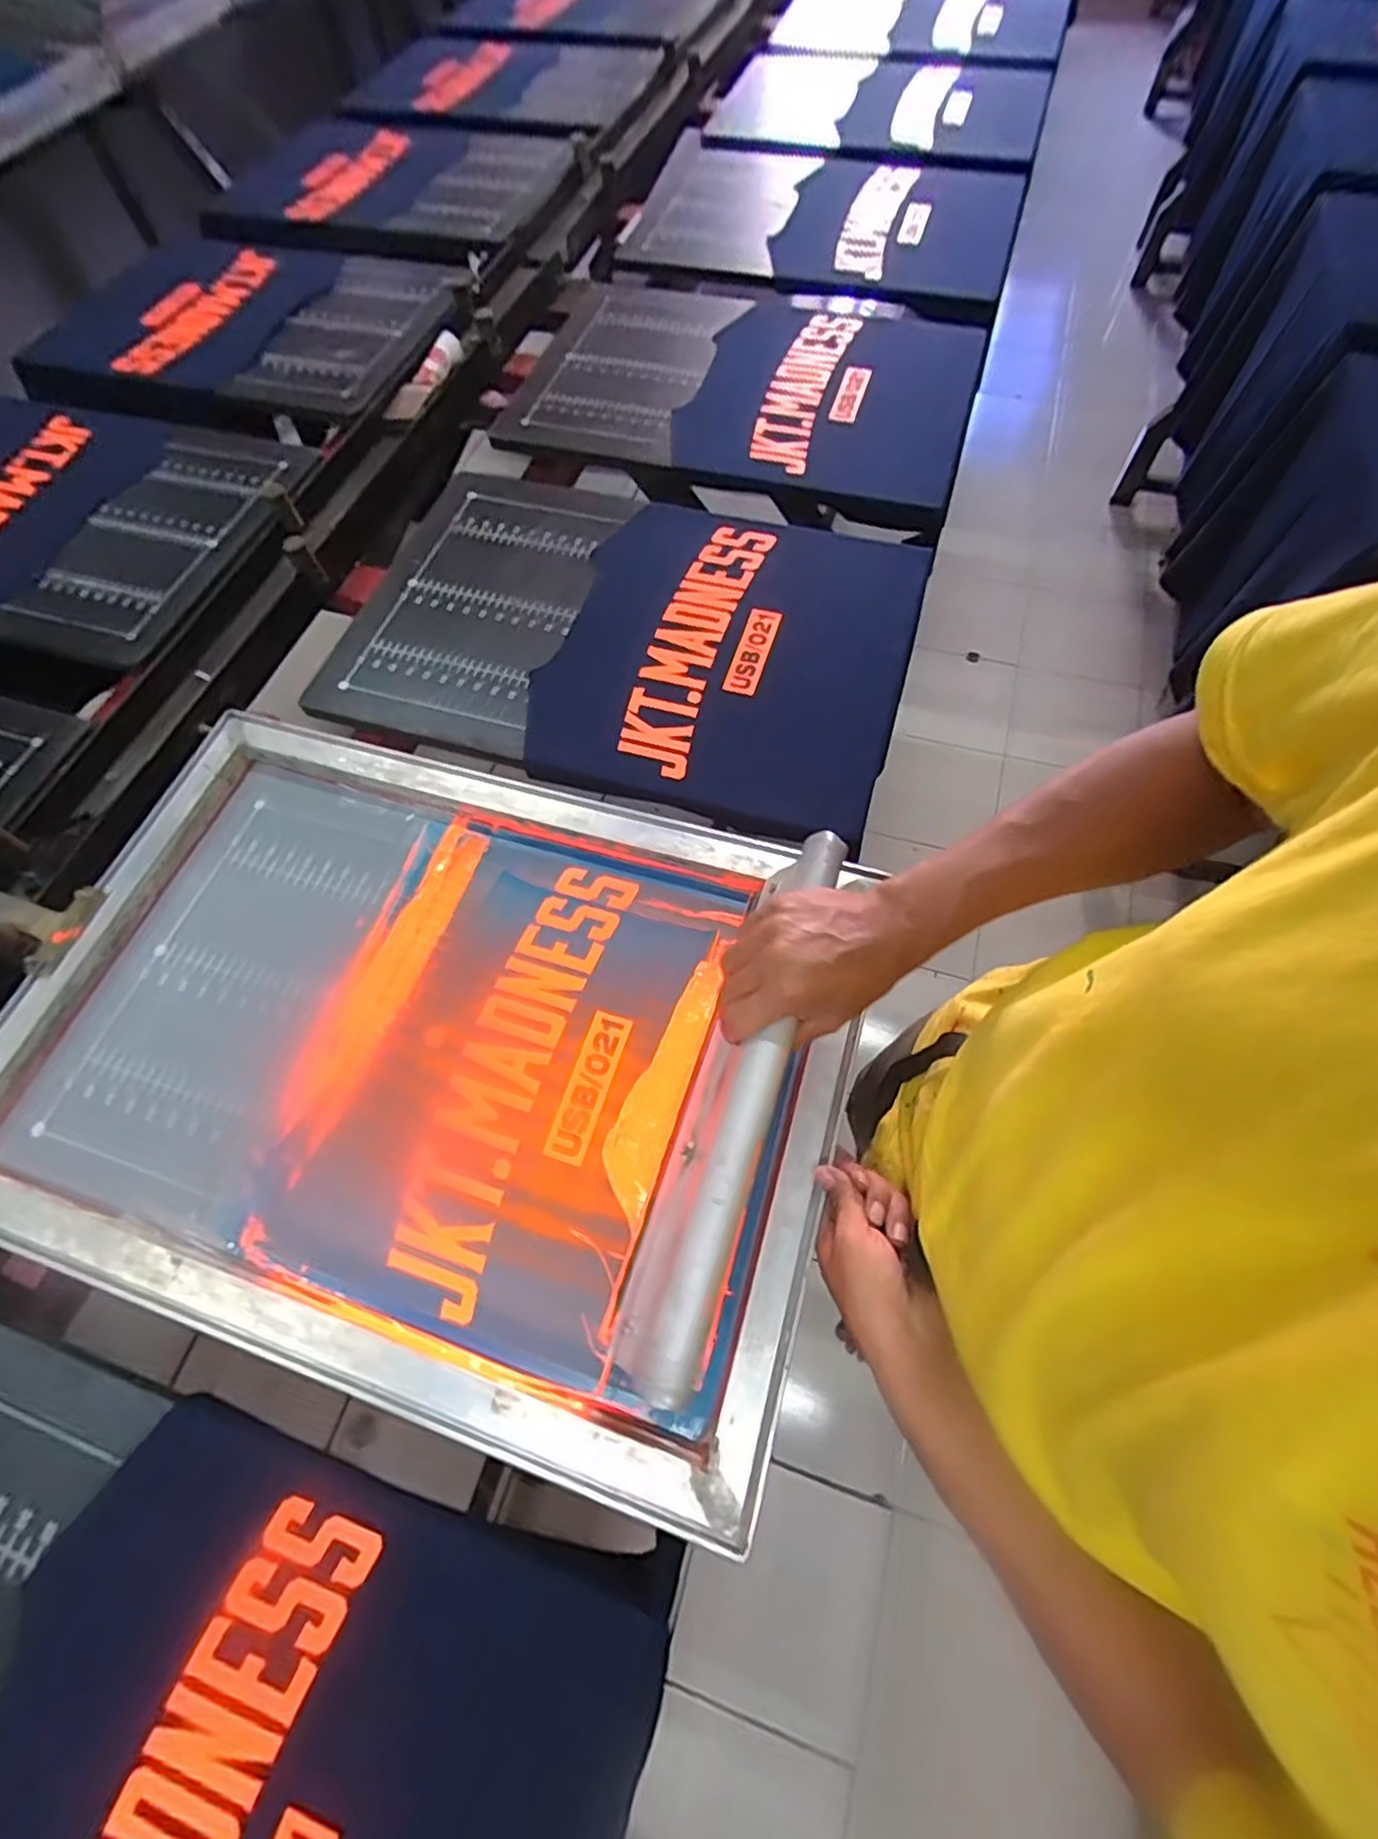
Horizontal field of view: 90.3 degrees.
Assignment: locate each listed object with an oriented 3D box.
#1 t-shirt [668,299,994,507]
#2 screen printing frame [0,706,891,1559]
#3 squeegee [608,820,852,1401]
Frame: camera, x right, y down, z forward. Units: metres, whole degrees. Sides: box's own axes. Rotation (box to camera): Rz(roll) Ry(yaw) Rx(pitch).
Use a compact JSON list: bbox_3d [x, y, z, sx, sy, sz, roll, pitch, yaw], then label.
[{"bbox_3d":[0.193,-0.709,0.908,0.357,0.036,0.353,16,66,10],"label":"t-shirt"},{"bbox_3d":[-0.206,0.080,0.537,0.640,0.056,0.457,16,67,8],"label":"screen printing frame"},{"bbox_3d":[0.039,0.099,0.437,0.033,0.110,0.349,29,63,-15],"label":"squeegee"}]

